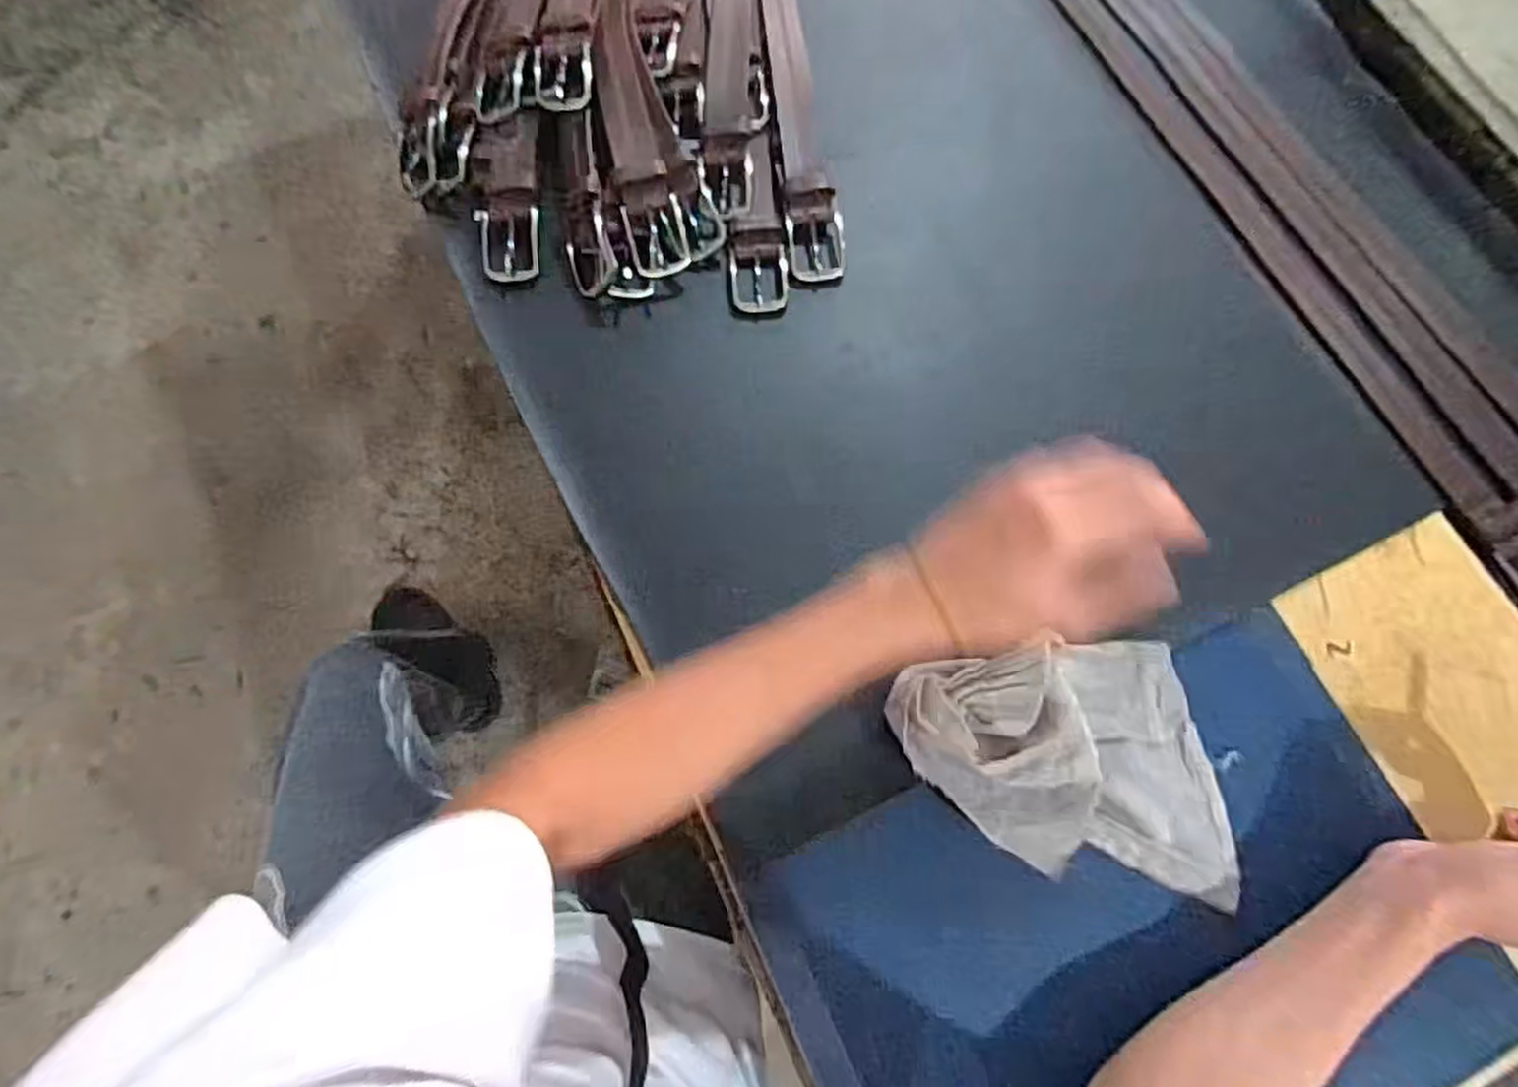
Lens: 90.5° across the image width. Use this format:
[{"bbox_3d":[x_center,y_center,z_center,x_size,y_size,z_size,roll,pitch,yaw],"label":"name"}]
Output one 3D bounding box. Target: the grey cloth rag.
[{"bbox_3d":[0.184,0.138,0.452,0.190,0.037,0.146,-5,73,-2],"label":"grey cloth rag"}]

